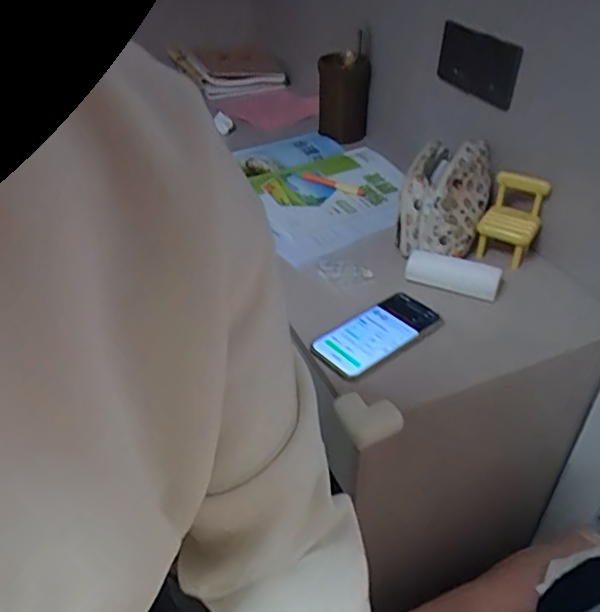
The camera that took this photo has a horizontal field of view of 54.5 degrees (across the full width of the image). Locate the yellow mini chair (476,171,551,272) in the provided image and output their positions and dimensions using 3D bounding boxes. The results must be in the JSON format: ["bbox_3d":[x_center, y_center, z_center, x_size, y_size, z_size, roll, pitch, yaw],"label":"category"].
[{"bbox_3d":[0.302,-0.123,0.844,0.083,0.130,0.092,15,40,18],"label":"yellow mini chair"}]

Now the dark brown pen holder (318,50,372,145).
[{"bbox_3d":[0.089,-0.422,1.175,0.102,0.159,0.088,3,36,2],"label":"dark brown pen holder"}]

